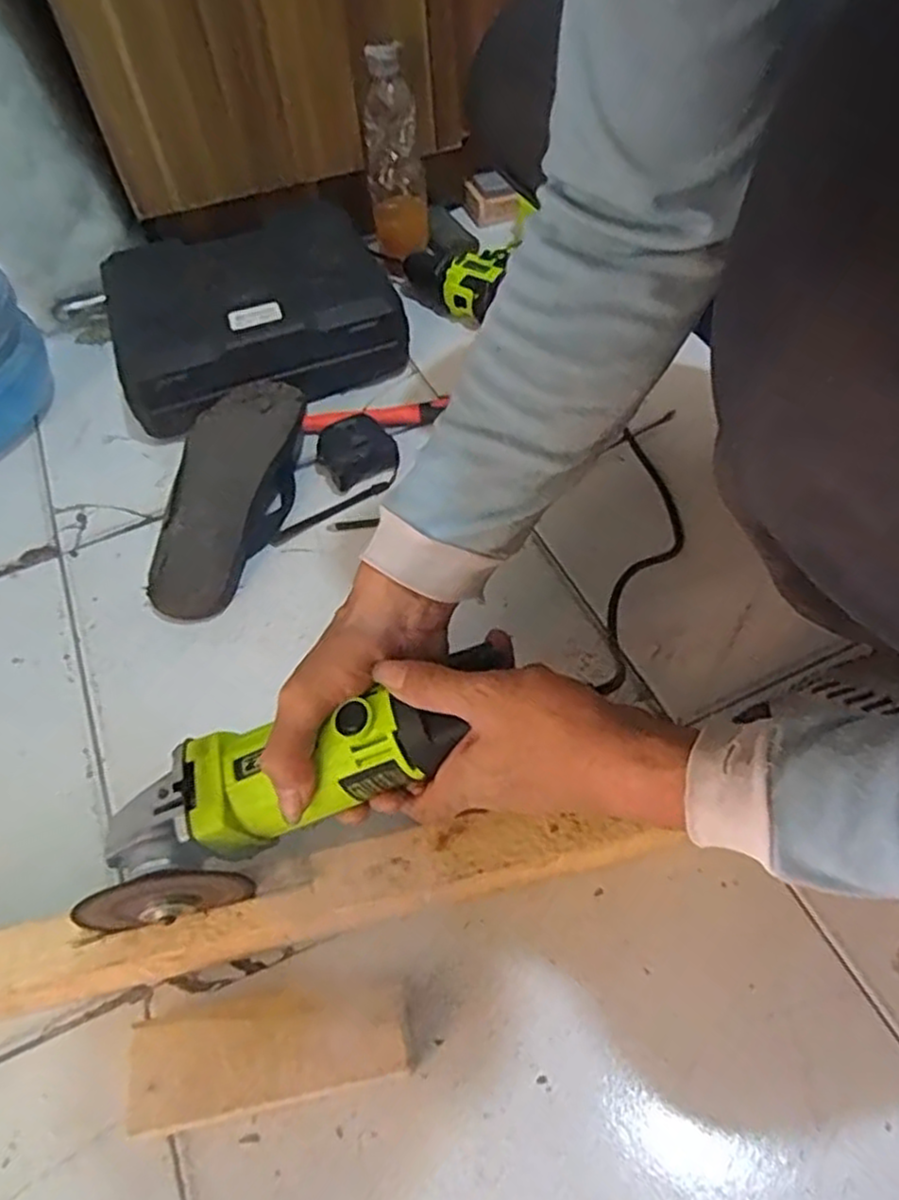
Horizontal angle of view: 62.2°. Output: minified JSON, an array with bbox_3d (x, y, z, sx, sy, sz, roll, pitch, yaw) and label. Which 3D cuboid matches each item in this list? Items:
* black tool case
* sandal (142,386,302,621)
[{"bbox_3d":[-0.220,-0.316,0.817,0.284,0.086,0.273,-20,56,-10],"label":"black tool case"},{"bbox_3d":[-0.201,-0.096,0.685,0.099,0.056,0.254,9,68,10],"label":"sandal"}]

